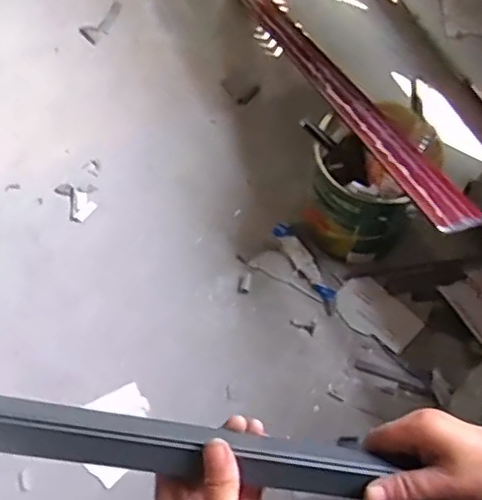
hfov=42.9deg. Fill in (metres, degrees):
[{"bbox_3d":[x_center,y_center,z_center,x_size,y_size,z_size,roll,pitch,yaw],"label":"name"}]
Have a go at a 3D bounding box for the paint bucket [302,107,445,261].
[{"bbox_3d":[0.307,-0.157,1.537,0.267,0.361,0.277,0,62,0],"label":"paint bucket"}]

